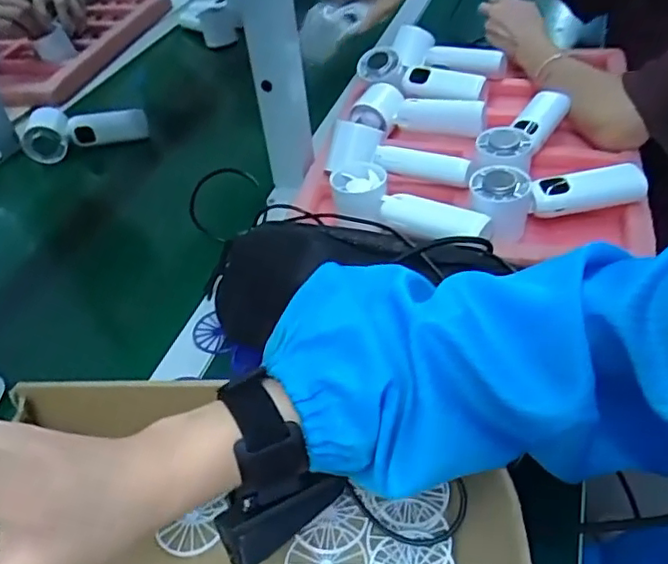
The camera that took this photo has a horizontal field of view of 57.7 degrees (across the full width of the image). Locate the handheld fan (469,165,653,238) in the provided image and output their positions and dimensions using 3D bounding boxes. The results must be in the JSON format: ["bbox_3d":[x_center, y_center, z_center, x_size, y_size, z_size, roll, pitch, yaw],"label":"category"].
[{"bbox_3d":[0.202,-0.083,0.564,0.154,0.045,0.058,-13,43,-7],"label":"handheld fan"}]

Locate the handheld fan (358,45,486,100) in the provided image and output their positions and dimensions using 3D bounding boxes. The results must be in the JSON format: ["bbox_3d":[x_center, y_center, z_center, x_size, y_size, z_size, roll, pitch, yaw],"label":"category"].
[{"bbox_3d":[0.104,-0.255,0.743,0.159,0.034,0.055,16,47,22],"label":"handheld fan"}]

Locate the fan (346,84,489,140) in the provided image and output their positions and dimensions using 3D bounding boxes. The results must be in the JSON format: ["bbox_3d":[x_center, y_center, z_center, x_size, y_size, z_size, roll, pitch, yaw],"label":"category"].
[{"bbox_3d":[0.094,-0.196,0.692,0.152,0.042,0.044,8,44,15],"label":"fan"}]

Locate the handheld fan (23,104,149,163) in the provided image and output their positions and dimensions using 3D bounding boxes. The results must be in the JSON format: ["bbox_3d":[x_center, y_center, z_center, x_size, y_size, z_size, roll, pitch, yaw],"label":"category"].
[{"bbox_3d":[-0.325,-0.200,0.797,0.155,0.058,0.033,-10,43,-4],"label":"handheld fan"}]

